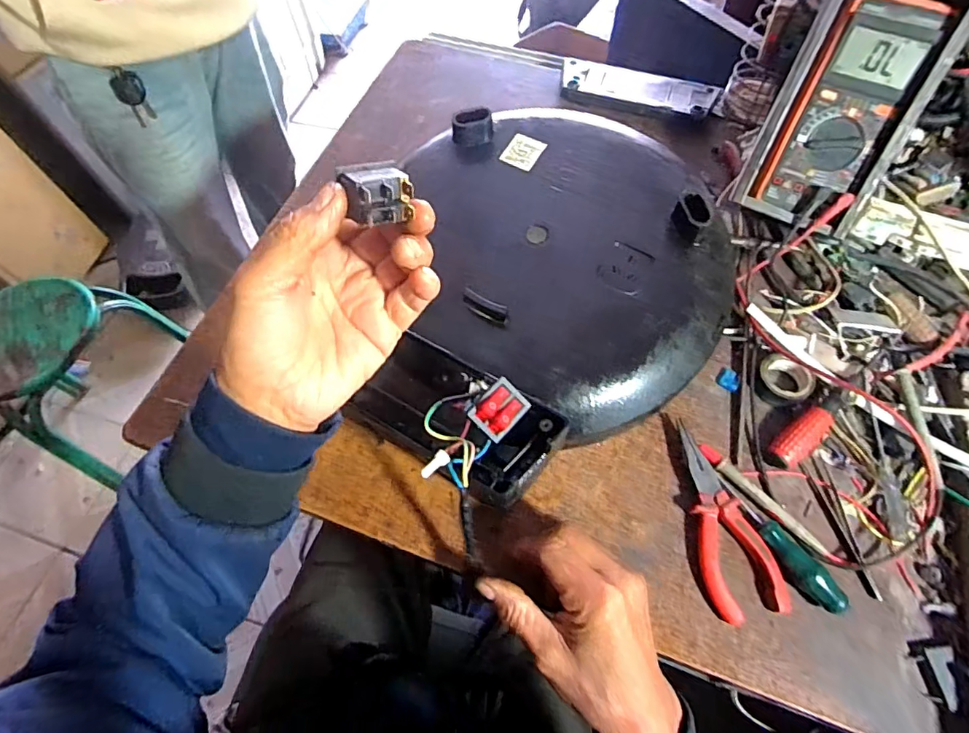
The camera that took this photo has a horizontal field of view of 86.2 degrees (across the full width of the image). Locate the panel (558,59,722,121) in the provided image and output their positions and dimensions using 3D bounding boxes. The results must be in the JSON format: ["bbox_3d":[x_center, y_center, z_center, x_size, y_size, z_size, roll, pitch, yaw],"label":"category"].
[{"bbox_3d":[0.180,-0.325,0.608,0.181,0.013,0.072,14,63,11],"label":"panel"}]

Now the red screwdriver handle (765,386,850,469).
[{"bbox_3d":[0.258,0.050,0.411,0.080,0.024,0.026,-36,65,-15],"label":"red screwdriver handle"}]

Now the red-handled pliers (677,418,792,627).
[{"bbox_3d":[0.174,0.114,0.389,0.052,0.018,0.139,-15,62,-5],"label":"red-handled pliers"}]

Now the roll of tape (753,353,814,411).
[{"bbox_3d":[0.250,0.012,0.433,0.043,0.017,0.042,-1,61,3],"label":"roll of tape"}]

